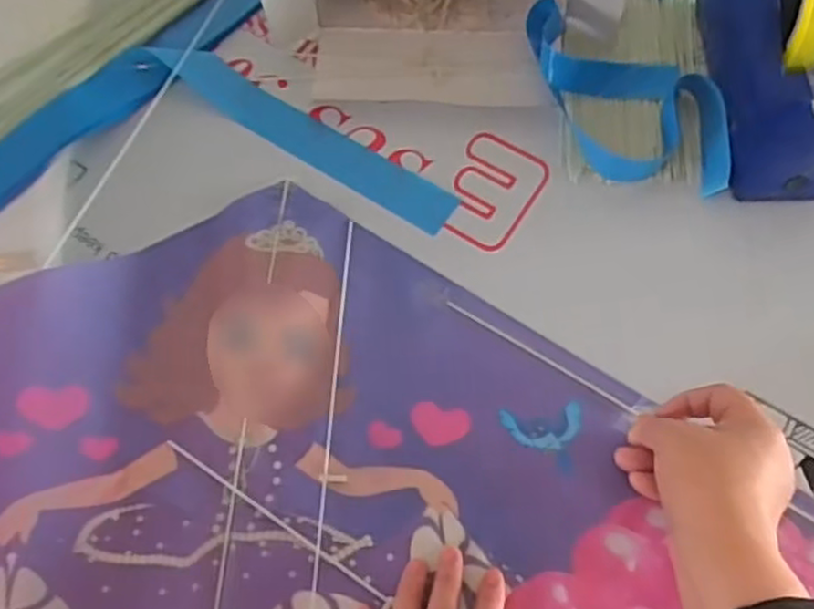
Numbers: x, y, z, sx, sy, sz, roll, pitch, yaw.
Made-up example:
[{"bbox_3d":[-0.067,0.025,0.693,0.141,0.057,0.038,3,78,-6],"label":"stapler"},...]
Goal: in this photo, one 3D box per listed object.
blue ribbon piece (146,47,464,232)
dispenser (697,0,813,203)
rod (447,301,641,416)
[{"bbox_3d":[-0.086,-0.140,0.584,0.283,0.020,0.039,33,72,16],"label":"blue ribbon piece"},{"bbox_3d":[0.273,-0.191,0.520,0.070,0.128,0.202,0,66,3],"label":"dispenser"},{"bbox_3d":[0.091,0.034,0.499,0.147,0.004,0.005,31,71,18],"label":"rod"}]

